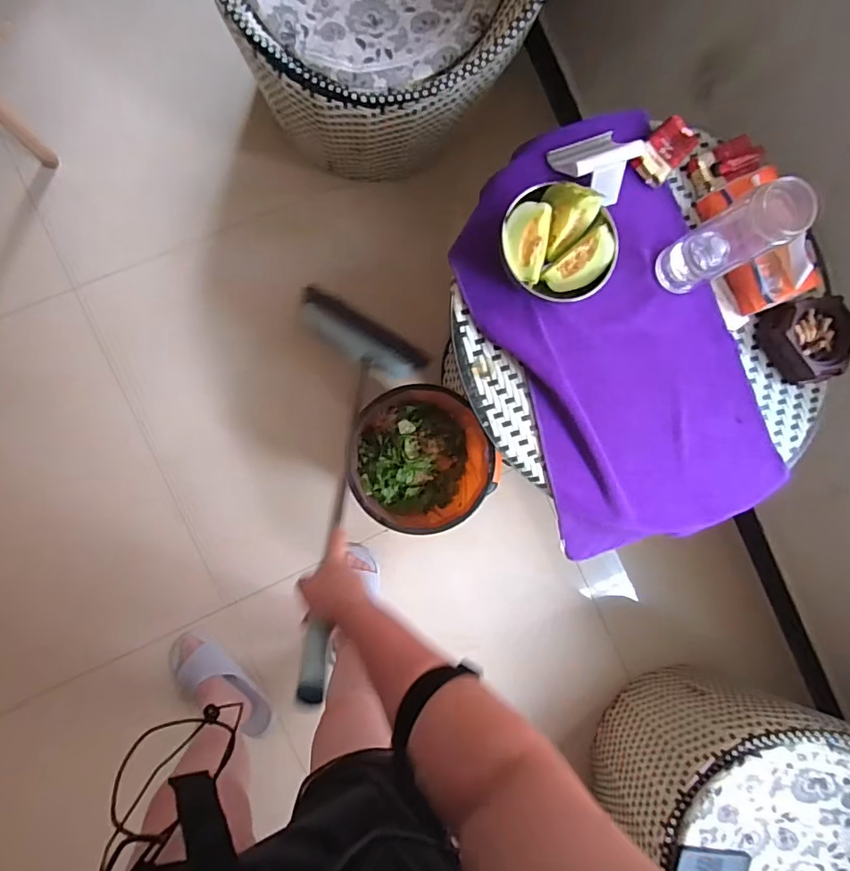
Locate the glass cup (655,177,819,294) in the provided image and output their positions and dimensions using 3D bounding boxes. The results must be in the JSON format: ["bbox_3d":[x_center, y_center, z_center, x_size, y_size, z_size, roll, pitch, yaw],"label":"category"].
[{"bbox_3d":[0.367,-0.235,0.642,0.056,0.222,0.067,-28,93,-7],"label":"glass cup"}]

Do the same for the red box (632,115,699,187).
[{"bbox_3d":[0.333,-0.394,0.713,0.054,0.017,0.100,42,84,-5],"label":"red box"}]

